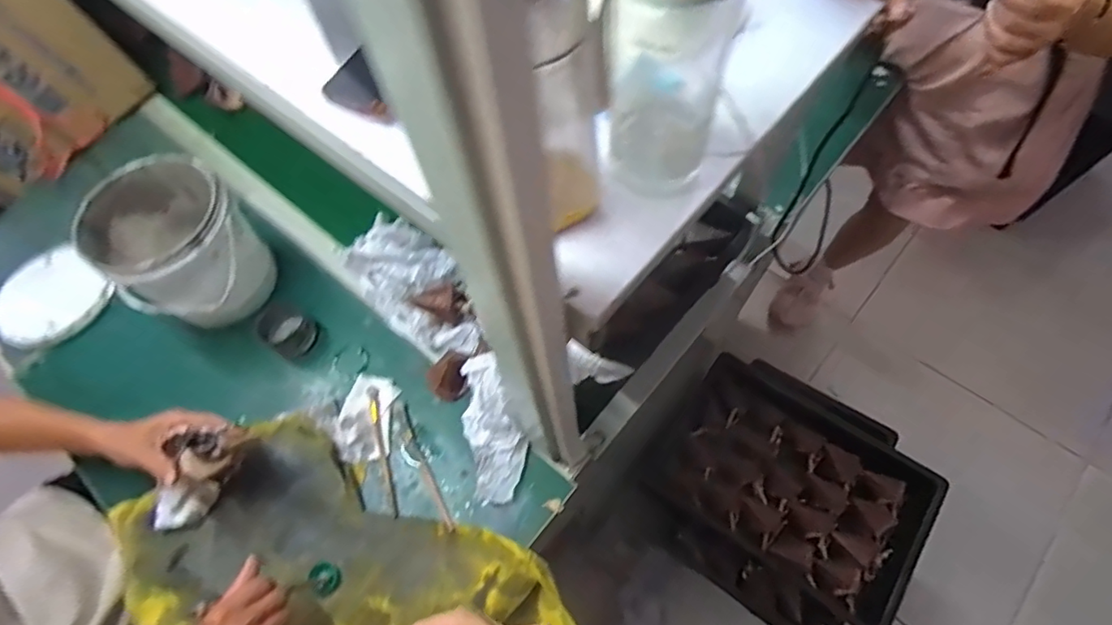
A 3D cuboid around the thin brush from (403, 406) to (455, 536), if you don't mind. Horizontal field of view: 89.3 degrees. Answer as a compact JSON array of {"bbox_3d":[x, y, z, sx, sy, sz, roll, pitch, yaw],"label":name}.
[{"bbox_3d":[-0.164,0.195,0.712,0.015,0.010,0.173,-26,63,-10],"label":"thin brush"}]

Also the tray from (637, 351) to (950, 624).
[{"bbox_3d":[0.443,0.308,1.071,0.466,0.102,0.333,33,68,20],"label":"tray"}]

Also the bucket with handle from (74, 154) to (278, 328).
[{"bbox_3d":[-0.512,-0.086,0.776,0.180,0.178,0.191,-2,61,3],"label":"bucket with handle"}]

